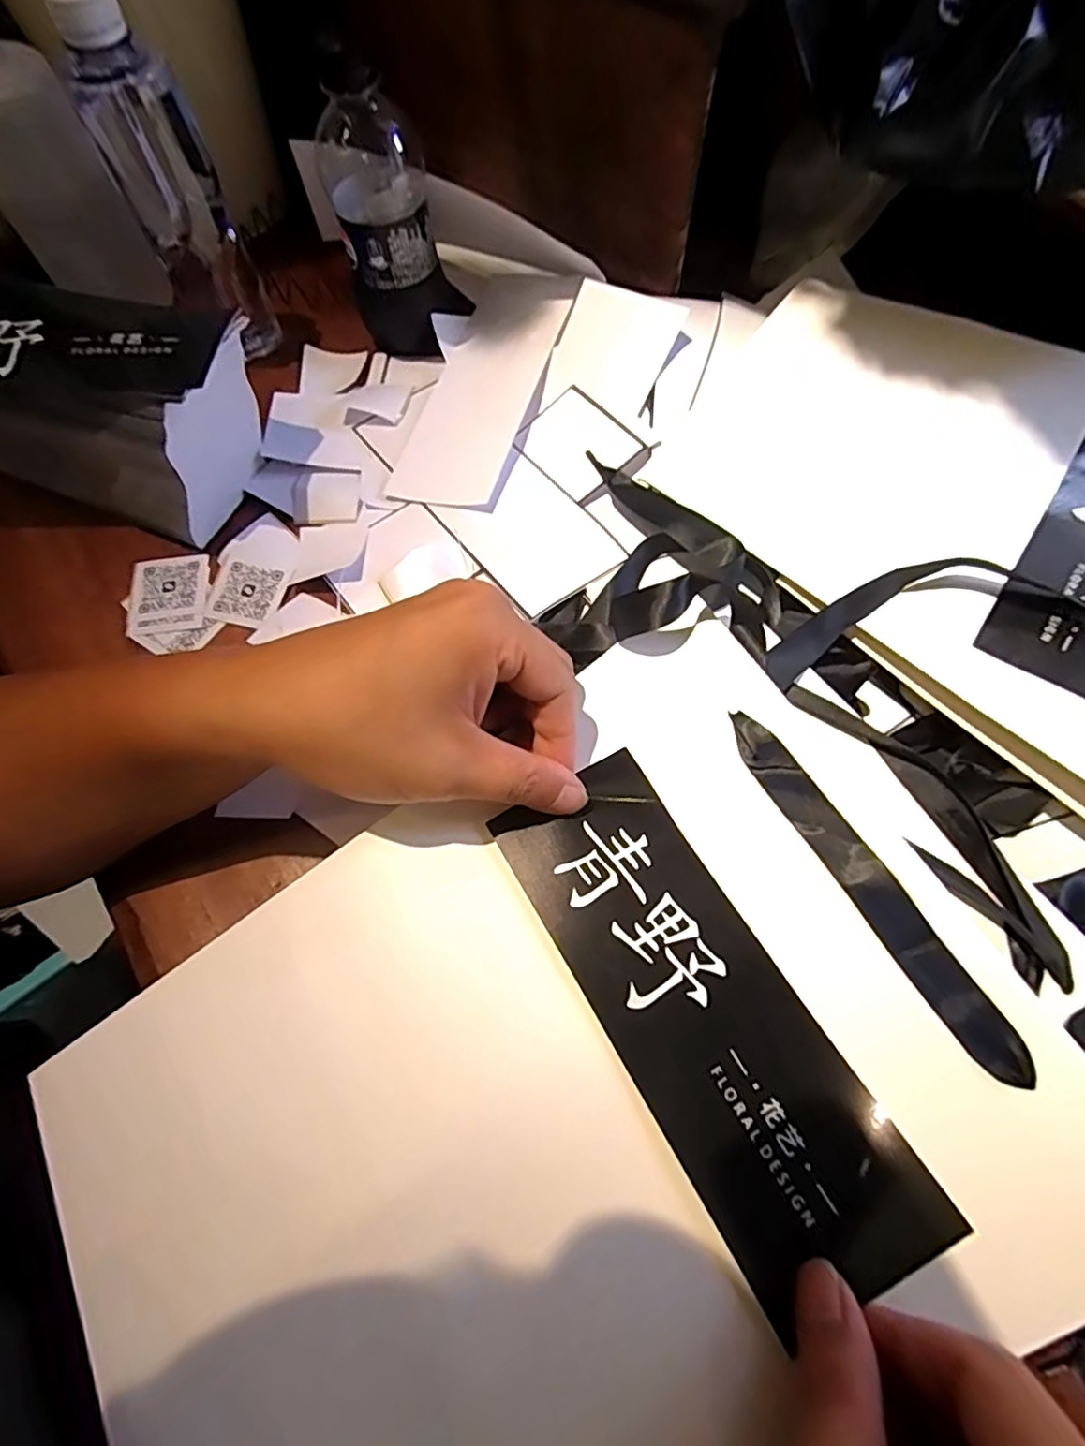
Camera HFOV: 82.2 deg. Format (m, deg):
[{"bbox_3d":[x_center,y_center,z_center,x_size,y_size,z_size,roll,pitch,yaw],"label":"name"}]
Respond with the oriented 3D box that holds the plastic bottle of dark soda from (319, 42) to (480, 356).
[{"bbox_3d":[-0.090,-0.310,0.384,0.073,0.137,0.060,-22,70,-8],"label":"plastic bottle of dark soda"}]

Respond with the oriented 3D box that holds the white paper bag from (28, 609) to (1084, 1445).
[{"bbox_3d":[0.004,0.130,0.229,0.338,0.030,0.256,-26,70,-9],"label":"white paper bag"}]

